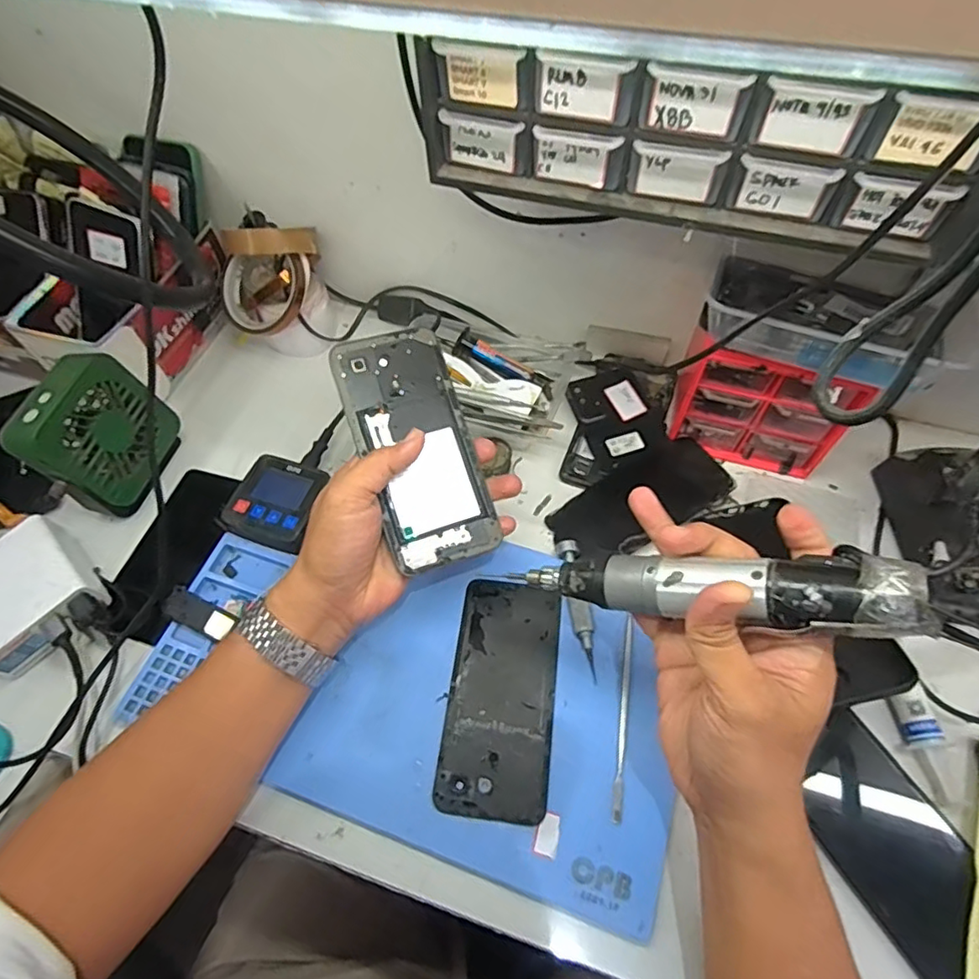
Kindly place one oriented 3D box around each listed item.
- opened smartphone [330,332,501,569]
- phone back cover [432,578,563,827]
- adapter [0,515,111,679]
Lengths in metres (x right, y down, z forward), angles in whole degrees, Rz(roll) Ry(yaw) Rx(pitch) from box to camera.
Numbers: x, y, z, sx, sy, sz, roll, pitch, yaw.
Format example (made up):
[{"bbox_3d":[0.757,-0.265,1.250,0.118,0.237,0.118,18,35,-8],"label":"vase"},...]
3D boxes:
[{"bbox_3d":[-0.049,-0.029,0.398,0.075,0.007,0.162,-19,85,-13],"label":"opened smartphone"},{"bbox_3d":[0.009,0.143,0.417,0.073,0.008,0.160,6,60,5],"label":"phone back cover"},{"bbox_3d":[-0.352,0.084,0.447,0.089,0.053,0.095,-41,66,-19],"label":"adapter"}]

